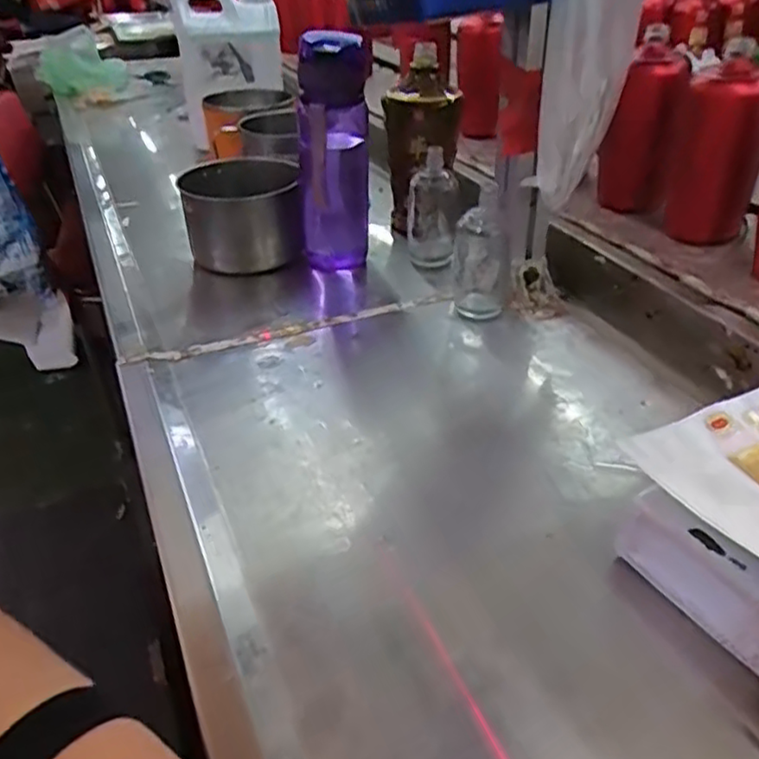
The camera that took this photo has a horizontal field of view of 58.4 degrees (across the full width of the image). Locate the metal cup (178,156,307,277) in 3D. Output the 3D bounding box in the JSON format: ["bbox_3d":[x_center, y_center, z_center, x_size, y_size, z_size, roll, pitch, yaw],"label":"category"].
[{"bbox_3d":[-0.148,-0.177,0.740,0.115,0.092,0.115,-3,36,2],"label":"metal cup"}]

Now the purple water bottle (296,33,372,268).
[{"bbox_3d":[-0.047,-0.227,0.694,0.079,0.224,0.068,-4,36,1],"label":"purple water bottle"}]

